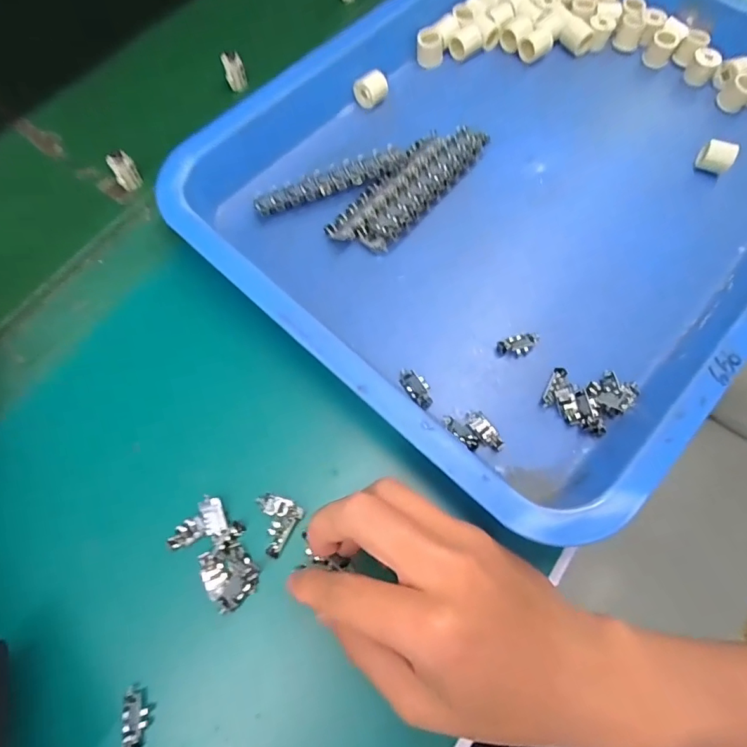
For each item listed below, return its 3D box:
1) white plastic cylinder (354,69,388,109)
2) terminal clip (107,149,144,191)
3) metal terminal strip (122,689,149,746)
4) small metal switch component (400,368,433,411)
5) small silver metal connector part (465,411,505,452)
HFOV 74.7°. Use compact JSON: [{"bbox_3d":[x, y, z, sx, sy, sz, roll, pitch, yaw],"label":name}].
[{"bbox_3d":[-0.001,-0.215,0.373,0.019,0.022,0.020,29,71,11],"label":"white plastic cylinder"},{"bbox_3d":[-0.175,-0.143,0.346,0.016,0.026,0.010,-30,71,-12],"label":"terminal clip"},{"bbox_3d":[-0.113,0.163,0.231,0.011,0.005,0.025,-13,68,-5],"label":"metal terminal strip"},{"bbox_3d":[0.026,0.008,0.291,0.013,0.005,0.028,-32,71,-12],"label":"small metal switch component"},{"bbox_3d":[0.065,0.032,0.282,0.012,0.007,0.027,-35,72,-13],"label":"small silver metal connector part"}]

